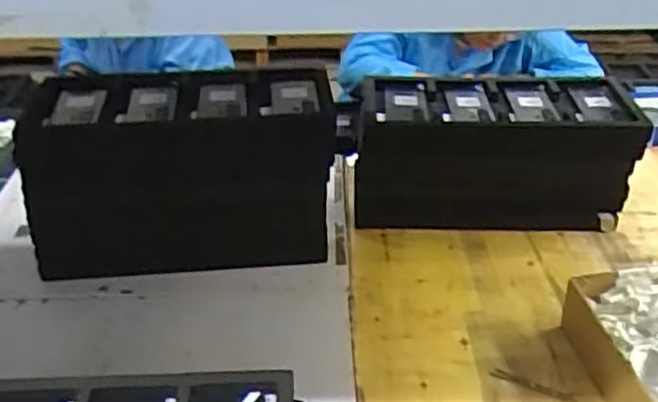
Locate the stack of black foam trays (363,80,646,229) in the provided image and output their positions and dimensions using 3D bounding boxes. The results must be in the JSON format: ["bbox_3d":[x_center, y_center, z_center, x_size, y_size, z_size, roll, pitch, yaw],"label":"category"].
[{"bbox_3d":[0.297,-0.092,1.337,0.476,0.224,0.205,2,34,8],"label":"stack of black foam trays"}]

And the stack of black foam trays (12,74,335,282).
[{"bbox_3d":[-0.251,-0.056,1.258,0.511,0.273,0.261,-4,33,-1],"label":"stack of black foam trays"}]

